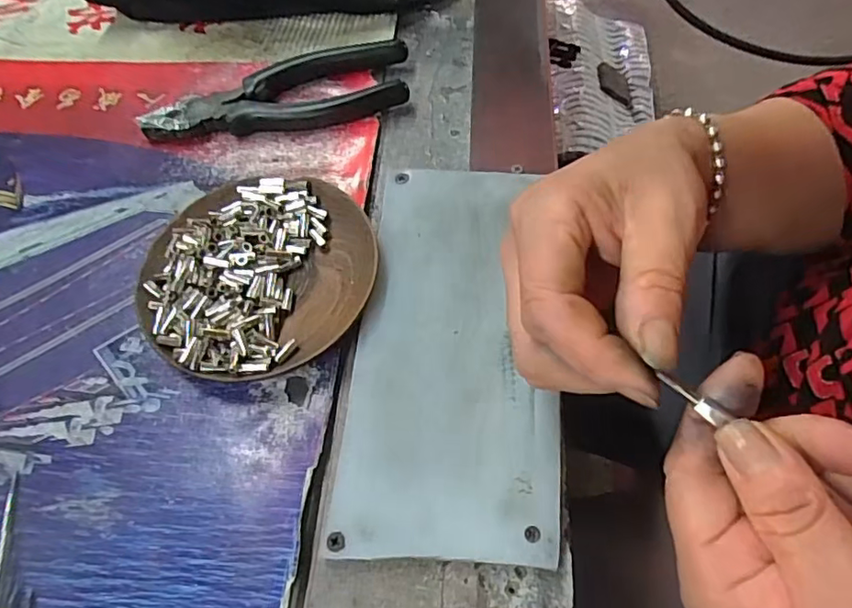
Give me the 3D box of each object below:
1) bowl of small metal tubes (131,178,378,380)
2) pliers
[{"bbox_3d":[-0.084,-0.018,0.287,0.115,0.020,0.111,-1,61,2],"label":"bowl of small metal tubes"},{"bbox_3d":[-0.091,-0.130,0.353,0.161,0.016,0.051,-11,61,-4],"label":"pliers"}]

